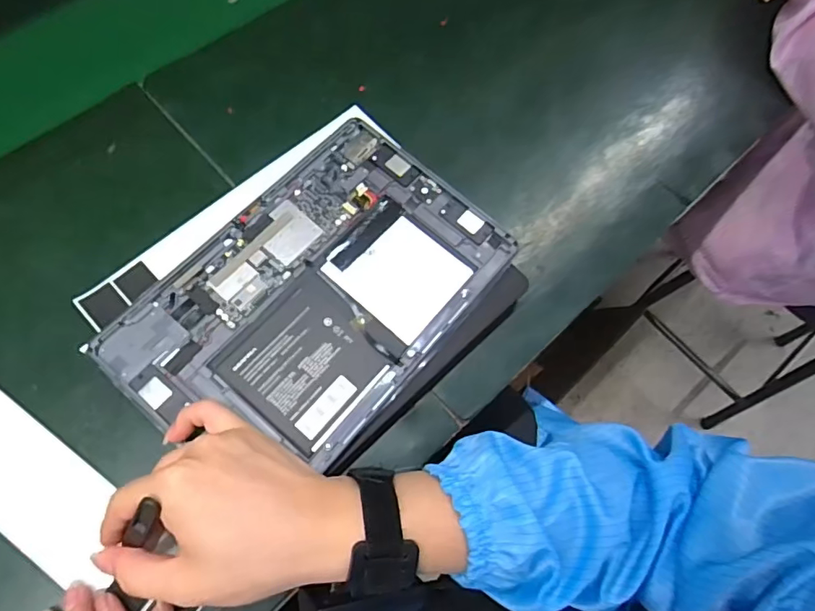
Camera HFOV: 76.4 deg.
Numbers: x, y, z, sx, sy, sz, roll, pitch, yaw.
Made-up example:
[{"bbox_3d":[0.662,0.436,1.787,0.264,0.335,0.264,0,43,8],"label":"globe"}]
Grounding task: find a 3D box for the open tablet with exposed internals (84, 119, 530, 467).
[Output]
[{"bbox_3d":[-0.053,-0.004,0.357,0.178,0.022,0.251,40,71,12],"label":"open tablet with exposed internals"}]

